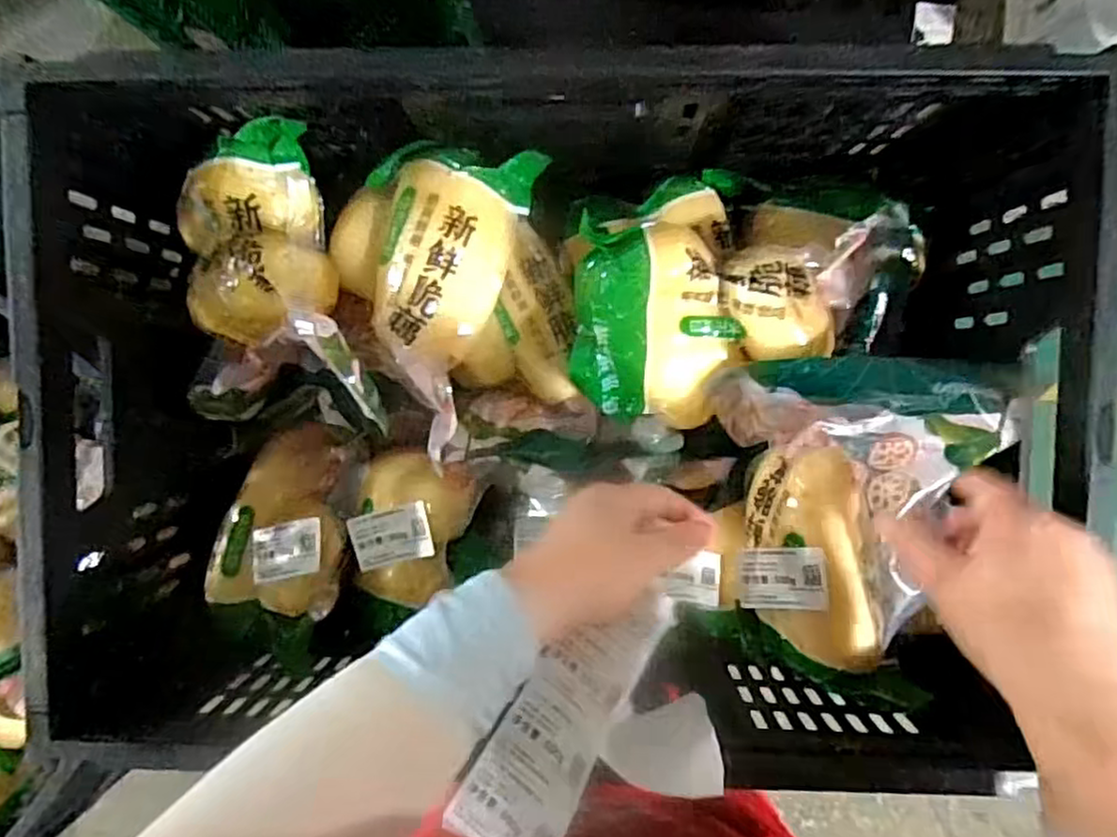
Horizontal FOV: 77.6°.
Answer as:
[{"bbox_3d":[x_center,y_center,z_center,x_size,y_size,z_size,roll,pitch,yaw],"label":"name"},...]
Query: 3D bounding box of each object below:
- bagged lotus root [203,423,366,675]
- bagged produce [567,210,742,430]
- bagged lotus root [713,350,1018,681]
[{"bbox_3d":[-0.206,0.085,0.524,0.112,0.062,0.167,15,94,1],"label":"bagged lotus root"},{"bbox_3d":[0.063,-0.070,0.475,0.105,0.058,0.139,10,122,13],"label":"bagged produce"},{"bbox_3d":[0.187,0.059,0.456,0.160,0.100,0.193,4,94,2],"label":"bagged lotus root"}]

